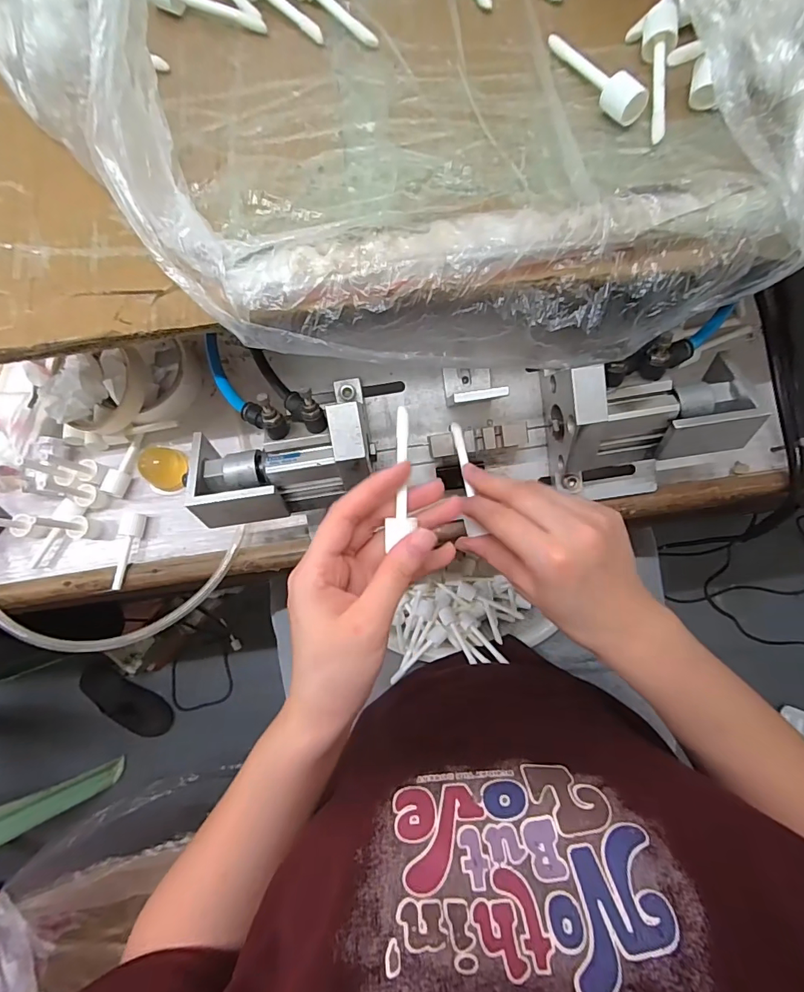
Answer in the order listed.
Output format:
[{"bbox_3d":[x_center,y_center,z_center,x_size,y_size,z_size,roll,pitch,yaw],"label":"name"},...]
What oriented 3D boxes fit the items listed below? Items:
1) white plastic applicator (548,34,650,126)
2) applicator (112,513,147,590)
[{"bbox_3d":[0.116,-0.255,0.274,0.019,0.021,0.076,-29,81,-2],"label":"white plastic applicator"},{"bbox_3d":[-0.230,0.045,0.381,0.015,0.014,0.062,12,82,5],"label":"applicator"}]

